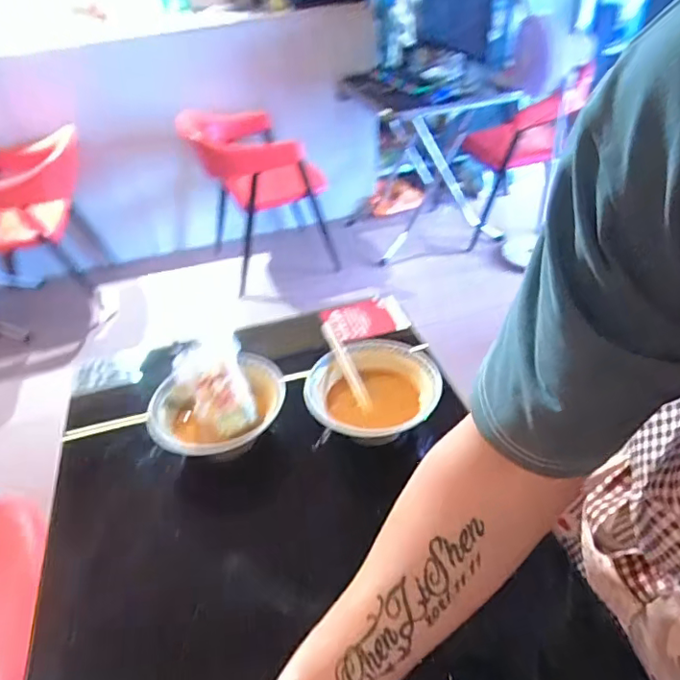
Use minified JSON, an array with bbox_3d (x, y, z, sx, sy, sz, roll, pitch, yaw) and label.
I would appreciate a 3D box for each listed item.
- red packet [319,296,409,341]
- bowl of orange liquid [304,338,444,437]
[{"bbox_3d":[0.055,-0.041,0.999,0.147,0.023,0.100,-18,39,-16],"label":"red packet"},{"bbox_3d":[0.046,0.080,0.767,0.182,0.061,0.174,-3,37,3],"label":"bowl of orange liquid"}]

